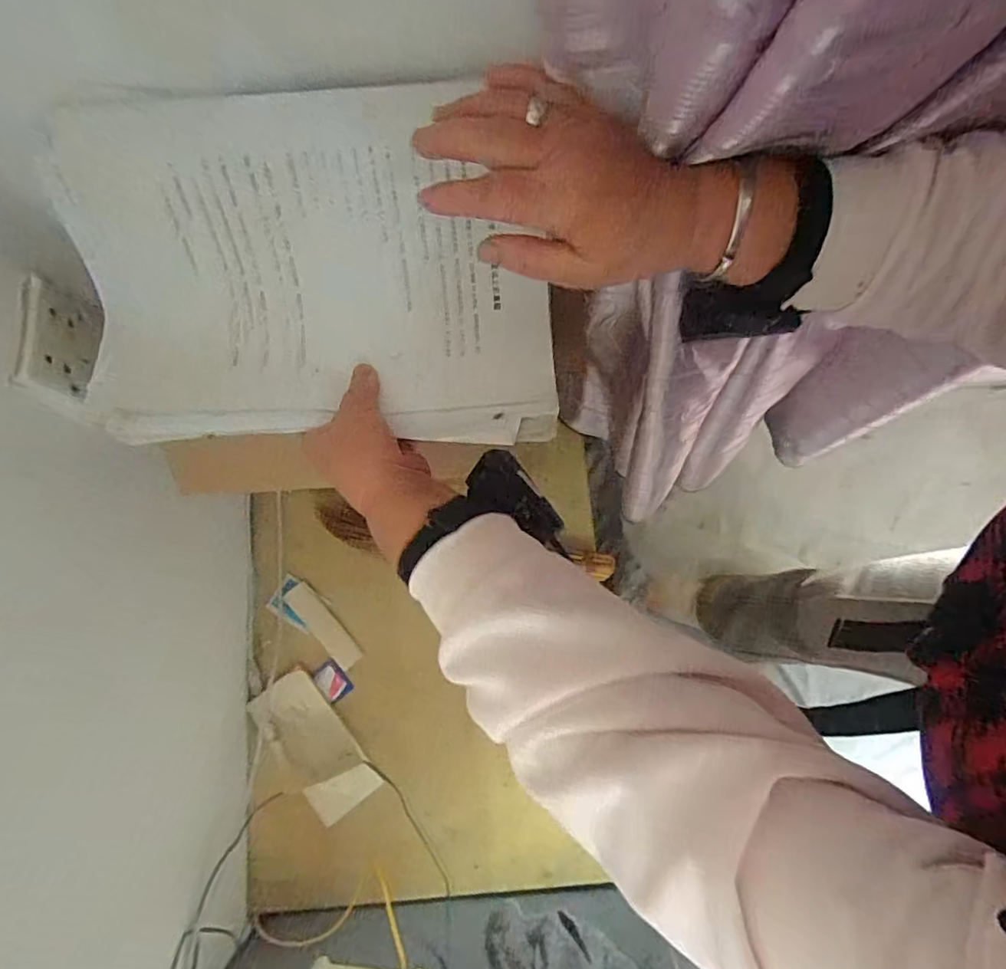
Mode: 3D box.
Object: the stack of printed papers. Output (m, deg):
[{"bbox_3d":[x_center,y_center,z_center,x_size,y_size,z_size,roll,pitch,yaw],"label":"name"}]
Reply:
[{"bbox_3d":[-0.119,-0.127,0.357,0.299,0.042,0.208,-3,103,-1],"label":"stack of printed papers"}]

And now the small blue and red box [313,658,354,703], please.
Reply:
[{"bbox_3d":[-0.197,0.229,0.654,0.031,0.006,0.044,-41,81,-7],"label":"small blue and red box"}]

